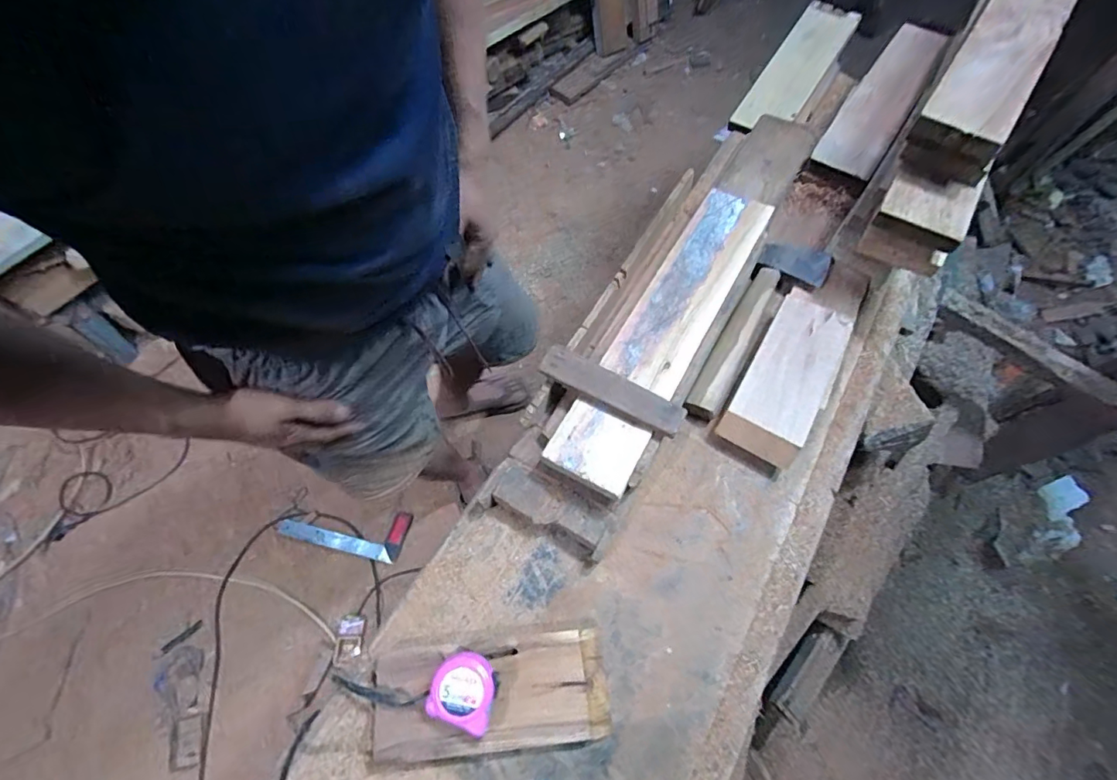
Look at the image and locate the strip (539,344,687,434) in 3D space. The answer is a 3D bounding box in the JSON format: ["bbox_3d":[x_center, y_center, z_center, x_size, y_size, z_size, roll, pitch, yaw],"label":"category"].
[{"bbox_3d":[0.065,-0.003,0.628,0.187,0.012,0.048,26,58,18],"label":"strip"}]

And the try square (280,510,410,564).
[{"bbox_3d":[-0.534,0.338,1.243,0.312,0.011,0.118,10,66,5],"label":"try square"}]

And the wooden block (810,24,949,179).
[{"bbox_3d":[0.606,-0.552,0.941,0.099,0.054,0.390,31,69,13],"label":"wooden block"}]

